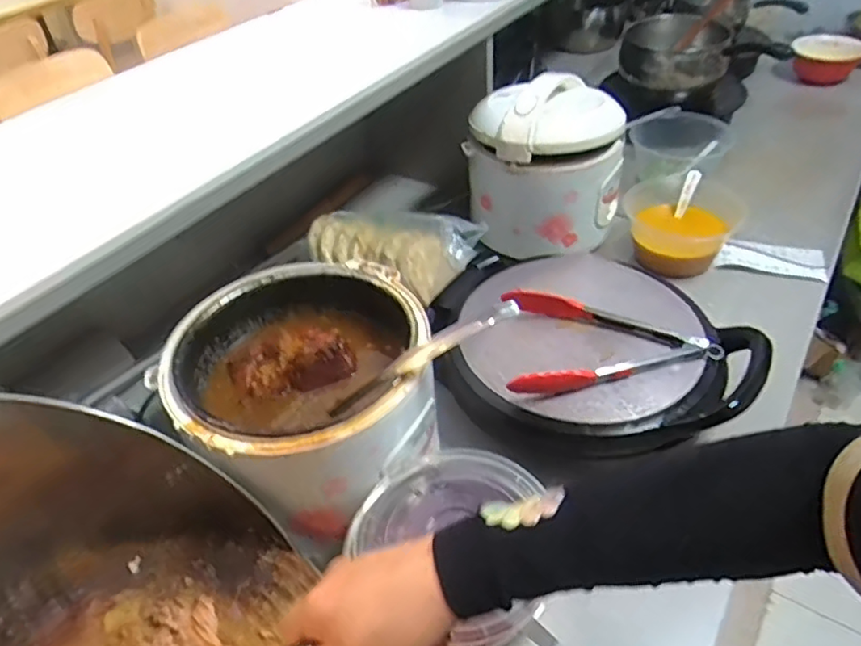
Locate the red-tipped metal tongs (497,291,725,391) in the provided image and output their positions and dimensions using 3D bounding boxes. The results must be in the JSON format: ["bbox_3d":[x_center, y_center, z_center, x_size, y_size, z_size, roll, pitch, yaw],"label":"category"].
[{"bbox_3d":[0.202,0.016,0.714,0.236,0.041,0.154,-4,43,1],"label":"red-tipped metal tongs"}]

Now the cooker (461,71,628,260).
[{"bbox_3d":[0.175,-0.240,0.962,0.225,0.229,0.205,5,44,11],"label":"cooker"}]

